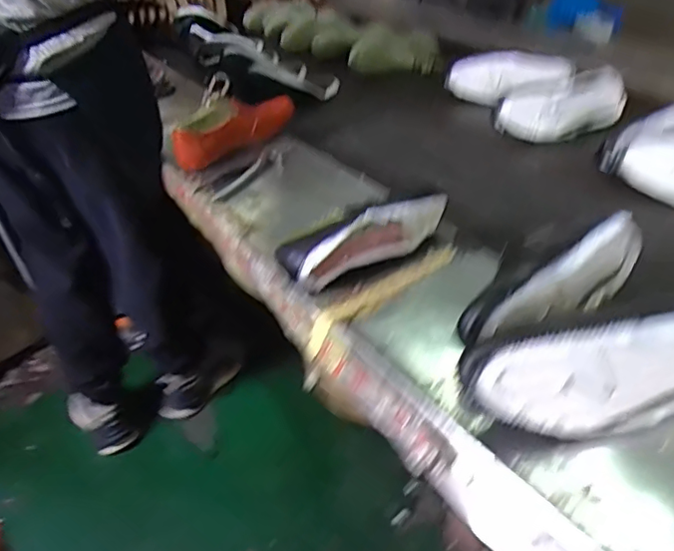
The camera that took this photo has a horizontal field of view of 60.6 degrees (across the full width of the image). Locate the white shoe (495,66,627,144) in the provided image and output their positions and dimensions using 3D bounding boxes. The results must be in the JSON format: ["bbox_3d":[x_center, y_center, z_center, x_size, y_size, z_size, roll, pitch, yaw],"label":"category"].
[{"bbox_3d":[0.410,-0.313,1.067,0.249,0.091,0.090,-21,38,-17],"label":"white shoe"}]

